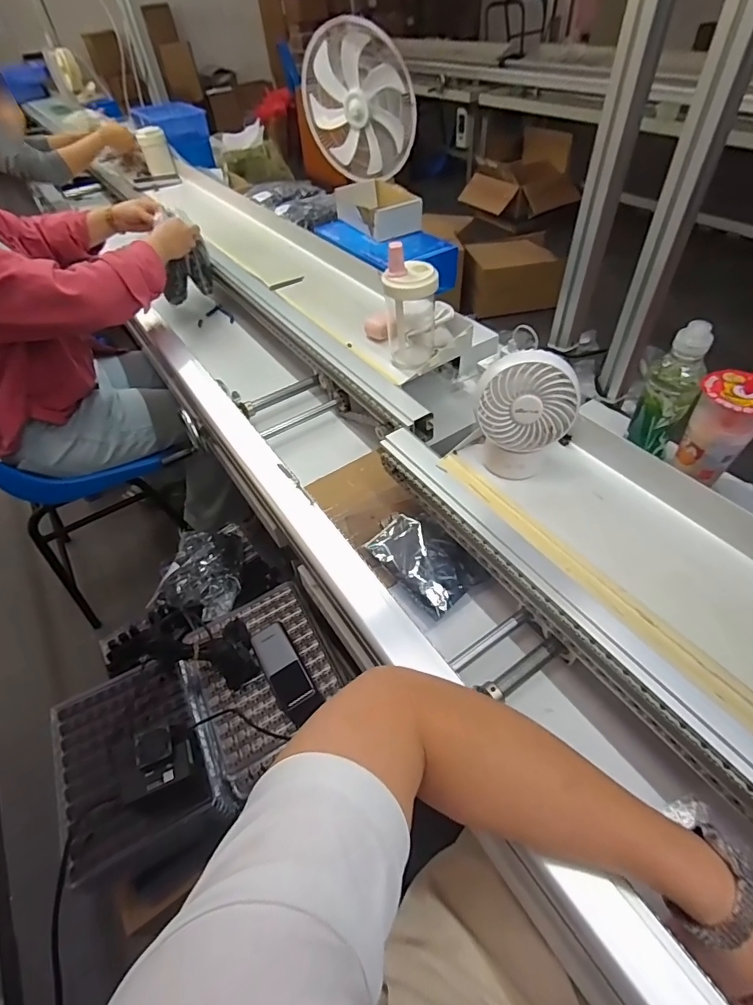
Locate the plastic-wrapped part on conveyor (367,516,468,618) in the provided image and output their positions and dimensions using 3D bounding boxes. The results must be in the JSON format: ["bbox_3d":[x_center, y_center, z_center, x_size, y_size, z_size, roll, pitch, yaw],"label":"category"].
[{"bbox_3d":[0.063,0.080,0.635,0.089,0.029,0.140,-35,55,-23],"label":"plastic-wrapped part on conveyor"}]

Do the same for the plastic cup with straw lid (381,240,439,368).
[{"bbox_3d":[0.054,-0.310,0.733,0.077,0.187,0.074,-3,49,3],"label":"plastic cup with straw lid"}]

